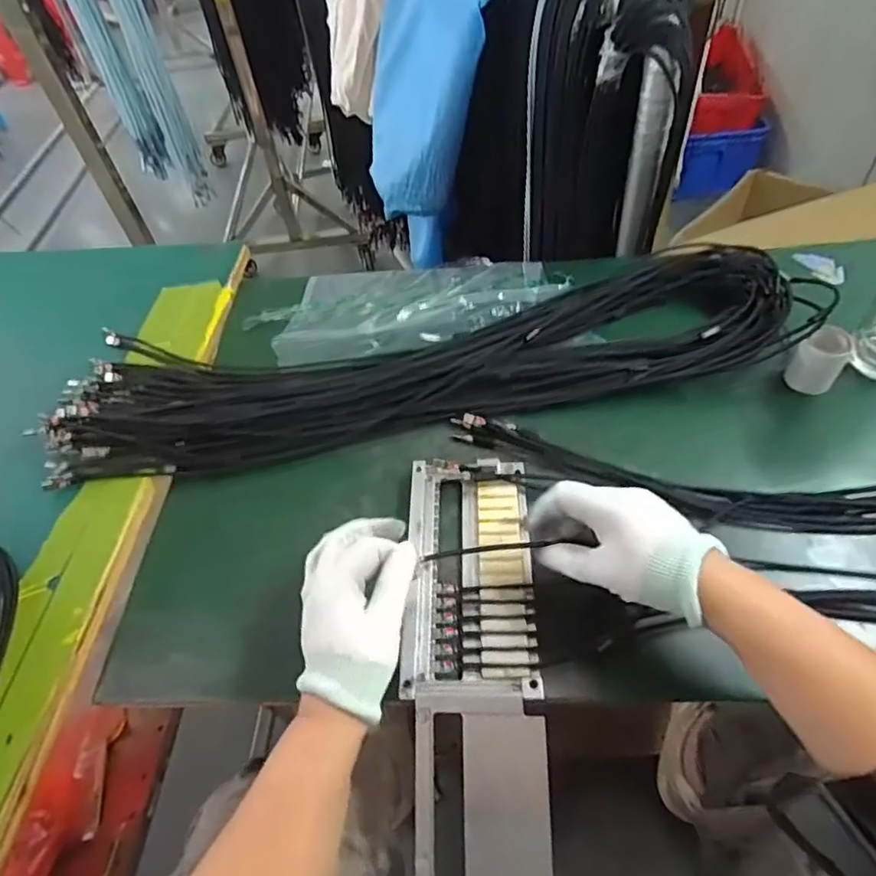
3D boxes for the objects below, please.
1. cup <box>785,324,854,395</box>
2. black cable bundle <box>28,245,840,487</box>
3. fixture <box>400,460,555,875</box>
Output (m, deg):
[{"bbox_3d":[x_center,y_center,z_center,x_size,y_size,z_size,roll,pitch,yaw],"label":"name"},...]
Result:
[{"bbox_3d":[0.357,-0.073,0.549,0.037,0.052,0.037,-3,52,4],"label":"cup"},{"bbox_3d":[0.001,-0.077,0.590,0.756,0.051,0.166,-9,52,-1],"label":"black cable bundle"},{"bbox_3d":[0.029,0.190,0.419,0.095,0.042,0.386,-4,63,3],"label":"fixture"}]

